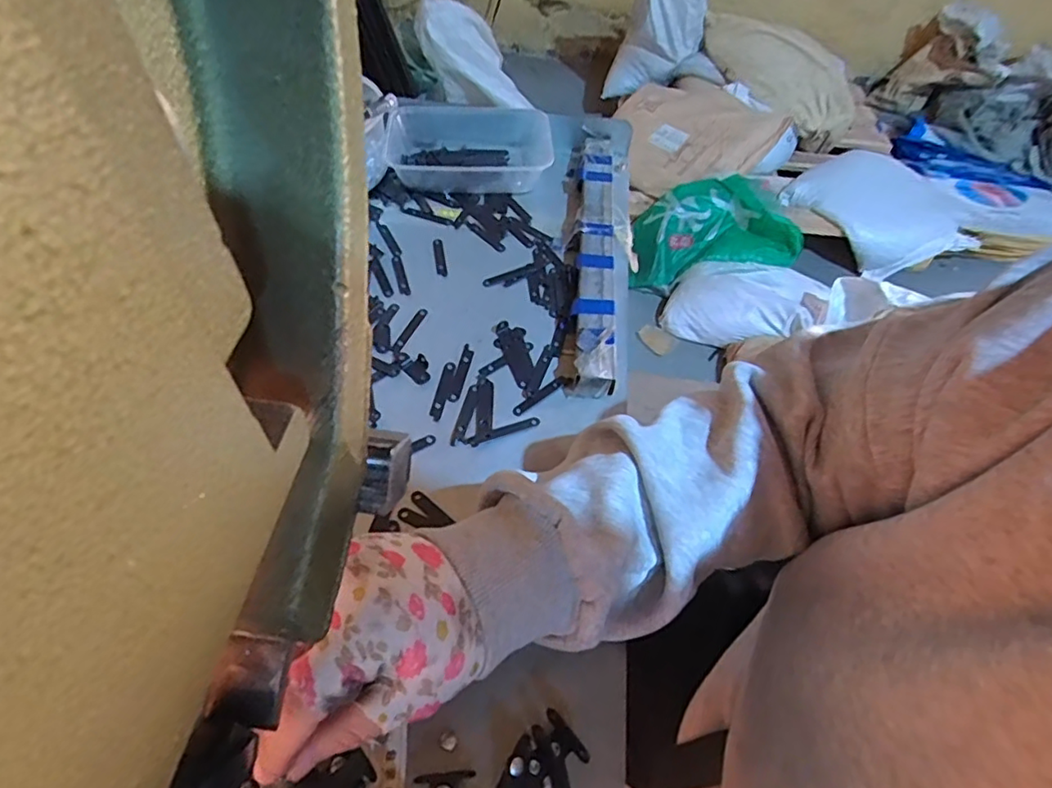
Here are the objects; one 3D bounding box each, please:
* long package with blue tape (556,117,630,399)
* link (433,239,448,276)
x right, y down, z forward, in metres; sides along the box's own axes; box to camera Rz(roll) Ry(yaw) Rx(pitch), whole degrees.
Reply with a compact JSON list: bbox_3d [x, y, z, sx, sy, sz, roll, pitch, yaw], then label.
[{"bbox_3d":[0.062,-0.146,0.533,0.061,0.027,0.357,7,52,3],"label":"long package with blue tape"},{"bbox_3d":[-0.077,-0.125,0.525,0.009,0.004,0.052,-8,53,-9],"label":"link"}]

